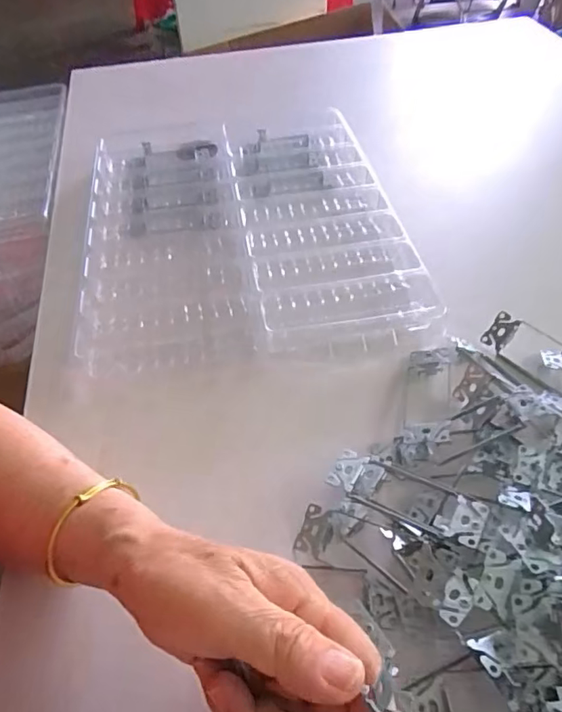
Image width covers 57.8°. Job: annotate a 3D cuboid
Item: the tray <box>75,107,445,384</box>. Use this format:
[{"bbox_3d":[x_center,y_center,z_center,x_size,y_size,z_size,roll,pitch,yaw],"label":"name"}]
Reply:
[{"bbox_3d":[-0.046,-0.166,0.601,0.356,0.026,0.446,-7,49,-2],"label":"tray"}]

